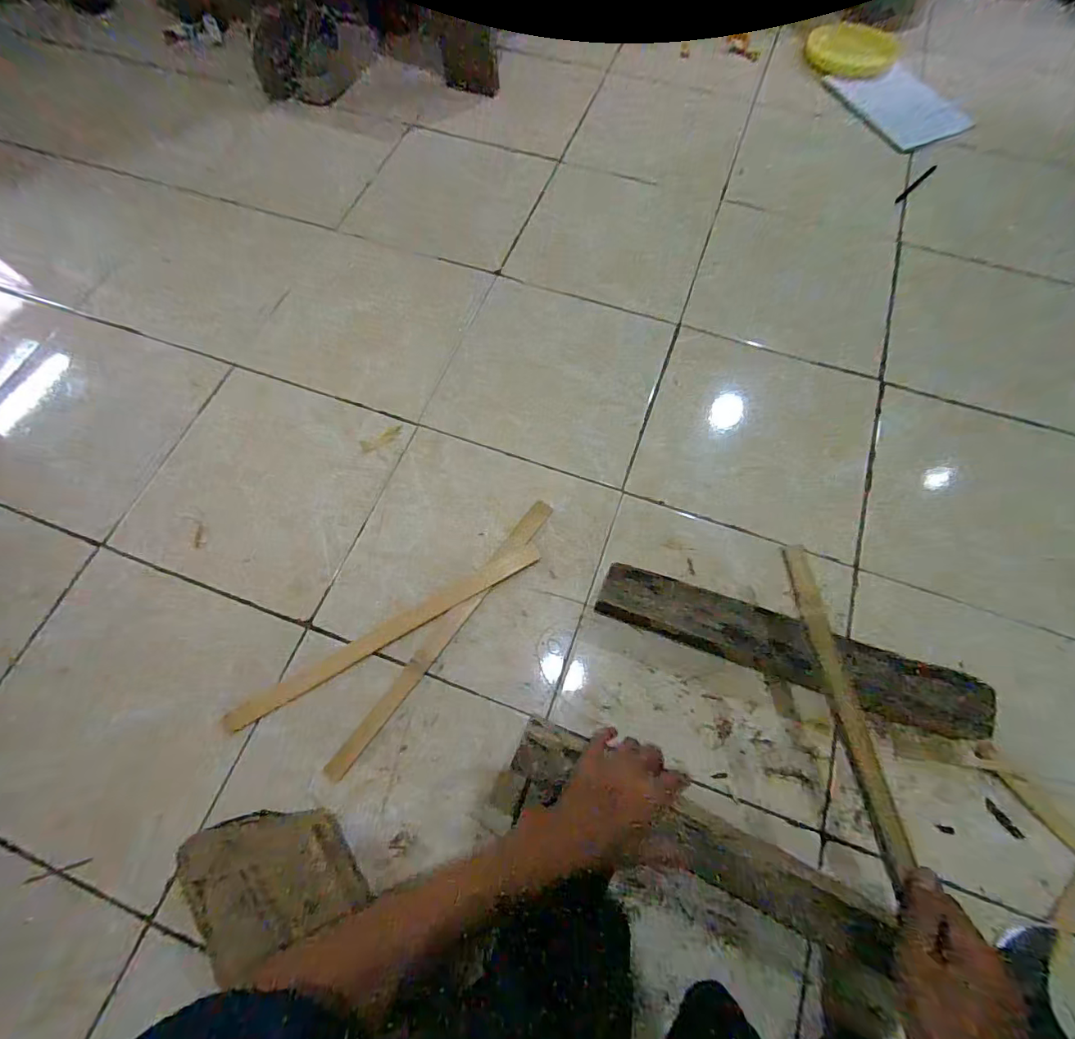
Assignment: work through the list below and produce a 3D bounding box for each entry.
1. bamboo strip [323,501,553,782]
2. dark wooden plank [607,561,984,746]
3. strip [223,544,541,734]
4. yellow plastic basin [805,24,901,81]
[{"bbox_3d":[-0.102,0.125,0.564,0.024,0.006,0.377,34,73,14],"label":"bamboo strip"},{"bbox_3d":[0.266,0.141,0.531,0.402,0.049,0.062,17,69,8],"label":"dark wooden plank"},{"bbox_3d":[-0.170,0.130,0.565,0.387,0.005,0.029,-29,70,-10],"label":"strip"},{"bbox_3d":[0.617,-0.927,0.971,0.177,0.032,0.132,40,74,16],"label":"yellow plastic basin"}]

